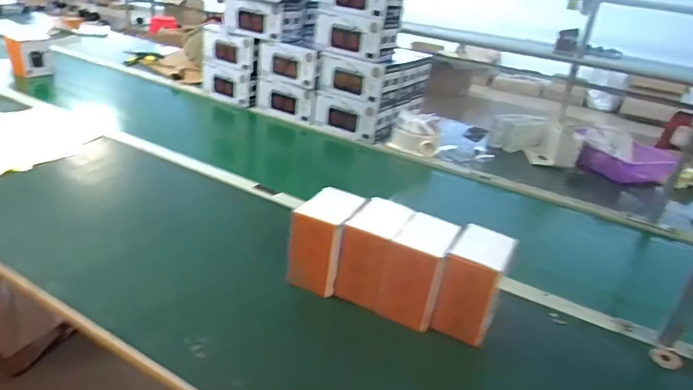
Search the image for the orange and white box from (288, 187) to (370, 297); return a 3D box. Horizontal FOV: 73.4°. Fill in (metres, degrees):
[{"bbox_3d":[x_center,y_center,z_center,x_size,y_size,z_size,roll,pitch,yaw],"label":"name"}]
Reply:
[{"bbox_3d":[-0.025,0.057,0.642,0.080,0.122,0.100,15,27,17],"label":"orange and white box"}]

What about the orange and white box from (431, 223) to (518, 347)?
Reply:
[{"bbox_3d":[0.162,0.109,0.603,0.076,0.105,0.112,19,28,24],"label":"orange and white box"}]

